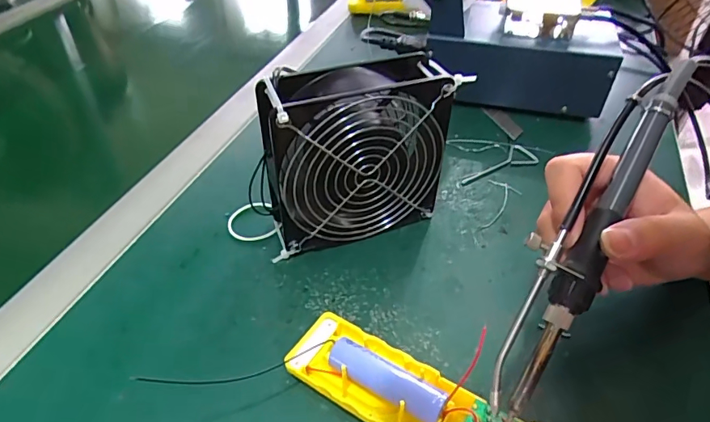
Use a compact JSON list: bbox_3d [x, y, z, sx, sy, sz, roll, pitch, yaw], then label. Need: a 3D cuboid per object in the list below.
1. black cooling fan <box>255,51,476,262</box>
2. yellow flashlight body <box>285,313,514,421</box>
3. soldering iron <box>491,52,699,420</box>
[{"bbox_3d":[0.000,-0.036,0.325,0.129,0.123,0.043,-15,46,-16],"label":"black cooling fan"},{"bbox_3d":[0.032,0.098,0.244,0.149,0.025,0.047,22,47,30],"label":"yellow flashlight body"},{"bbox_3d":[0.116,0.006,0.231,0.031,0.021,0.199,27,81,25],"label":"soldering iron"}]

